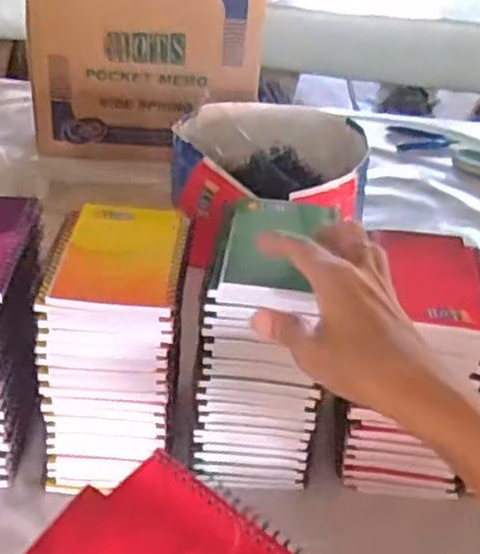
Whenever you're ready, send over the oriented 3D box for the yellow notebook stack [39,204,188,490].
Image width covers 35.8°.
[{"bbox_3d":[-0.097,0.052,0.588,0.097,0.185,0.135,4,33,-1],"label":"yellow notebook stack"}]

